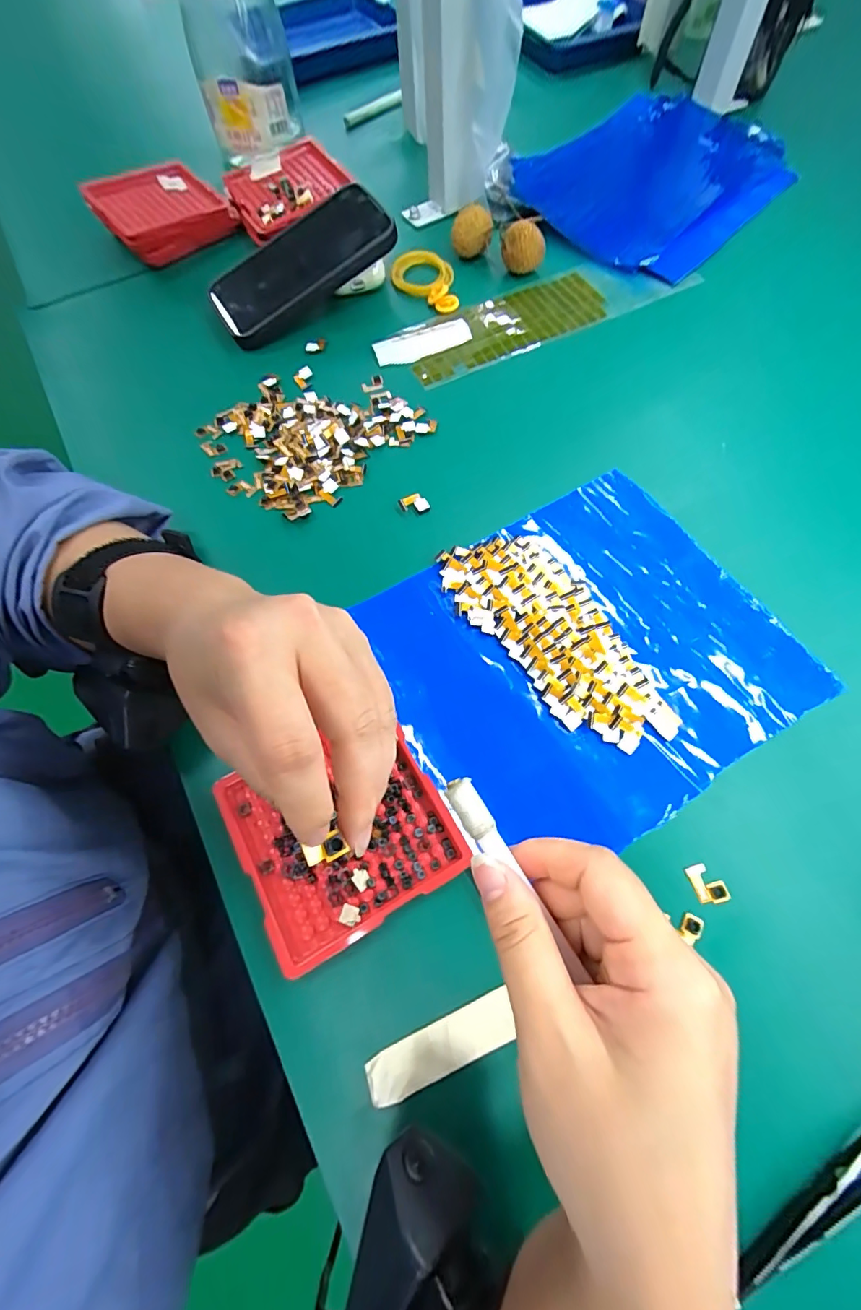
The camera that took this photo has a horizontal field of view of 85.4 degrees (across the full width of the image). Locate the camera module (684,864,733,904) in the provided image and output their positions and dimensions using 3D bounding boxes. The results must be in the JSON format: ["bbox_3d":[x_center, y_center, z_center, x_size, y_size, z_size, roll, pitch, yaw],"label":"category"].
[{"bbox_3d":[0.135,0.111,0.226,0.015,0.004,0.018,-17,68,-6],"label":"camera module"}]

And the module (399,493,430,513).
[{"bbox_3d":[-0.011,-0.104,0.321,0.020,0.007,0.010,-5,67,-1],"label":"module"}]

